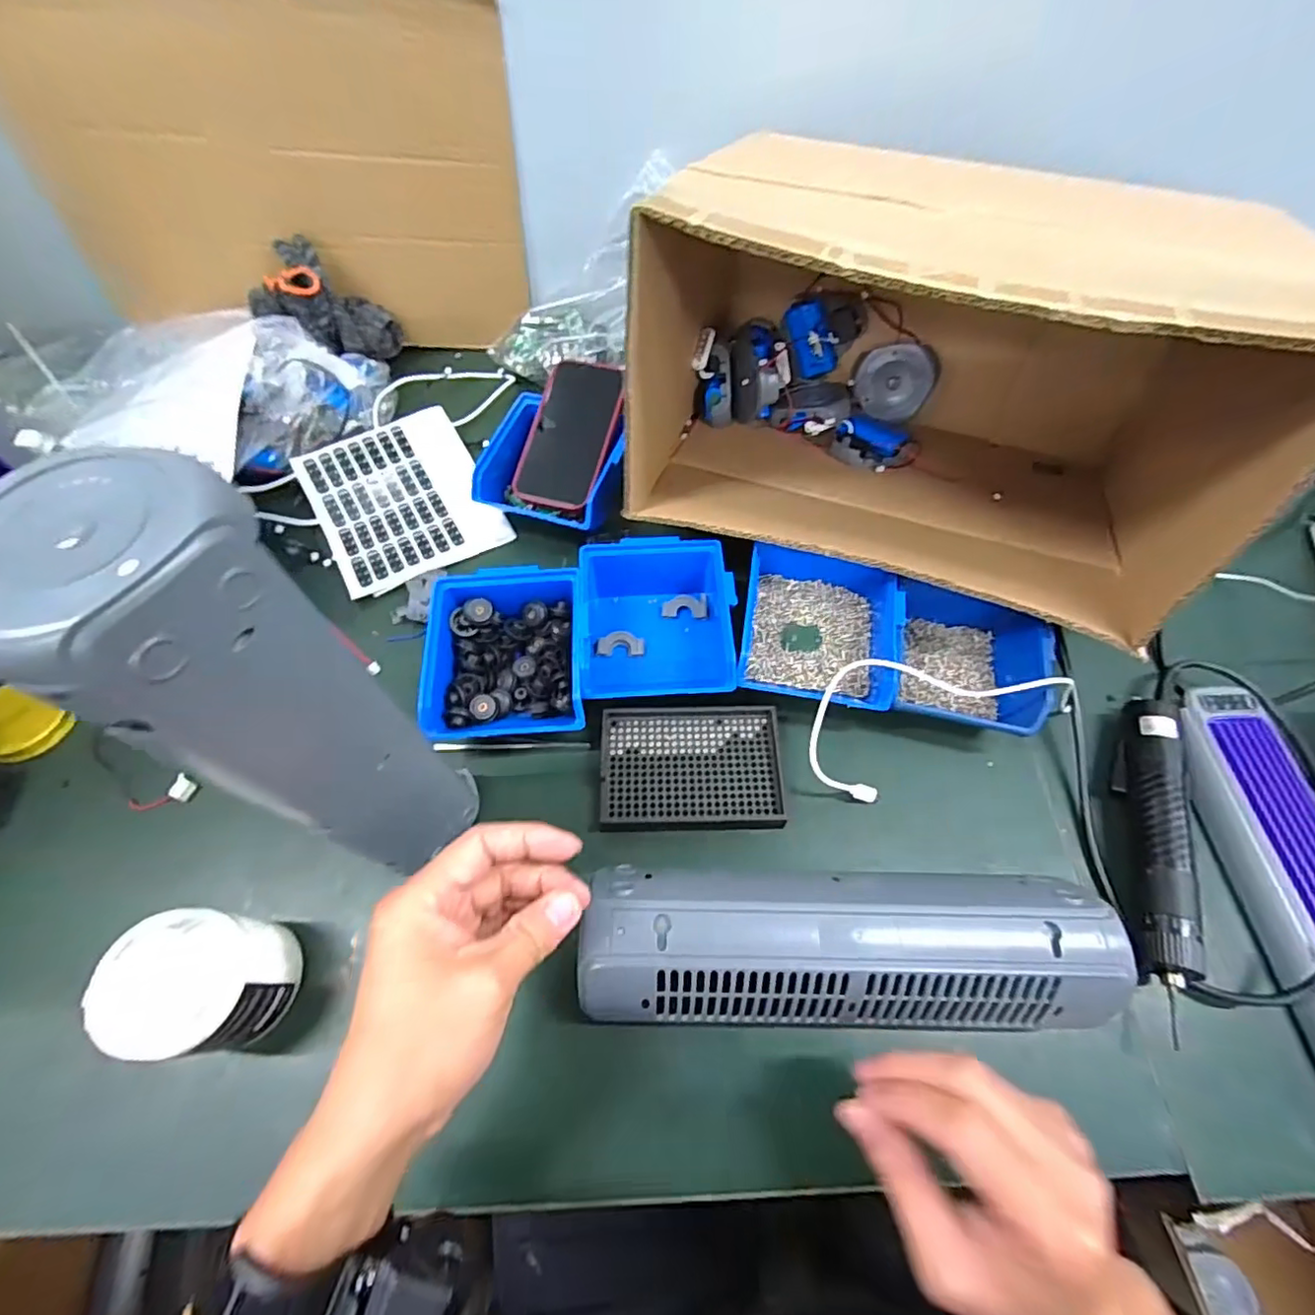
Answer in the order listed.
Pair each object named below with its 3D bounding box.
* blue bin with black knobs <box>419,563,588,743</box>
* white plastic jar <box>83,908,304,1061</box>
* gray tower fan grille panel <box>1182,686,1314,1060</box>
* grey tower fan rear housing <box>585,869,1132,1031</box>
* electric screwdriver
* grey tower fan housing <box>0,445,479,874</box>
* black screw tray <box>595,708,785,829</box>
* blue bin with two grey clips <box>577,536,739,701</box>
[{"bbox_3d":[-0.117,0.001,0.475,0.116,0.065,0.140,-4,61,-3],"label":"blue bin with black knobs"},{"bbox_3d":[-0.271,0.193,0.356,0.073,0.075,0.071,9,61,4],"label":"white plastic jar"},{"bbox_3d":[0.446,0.159,0.403,0.077,0.020,0.293,-2,61,-2],"label":"gray tower fan grille panel"},{"bbox_3d":[0.110,0.175,0.363,0.303,0.088,0.088,1,61,0],"label":"grey tower fan rear housing"},{"bbox_3d":[0.347,0.126,0.416,0.039,0.029,0.222,18,62,9],"label":"electric screwdriver"},{"bbox_3d":[-0.172,0.039,0.305,0.076,0.303,0.079,34,66,17],"label":"grey tower fan housing"},{"bbox_3d":[0.026,0.082,0.451,0.133,0.020,0.090,0,61,-1],"label":"black screw tray"},{"bbox_3d":[-0.002,-0.029,0.490,0.121,0.071,0.144,-3,61,-2],"label":"blue bin with two grey clips"}]

